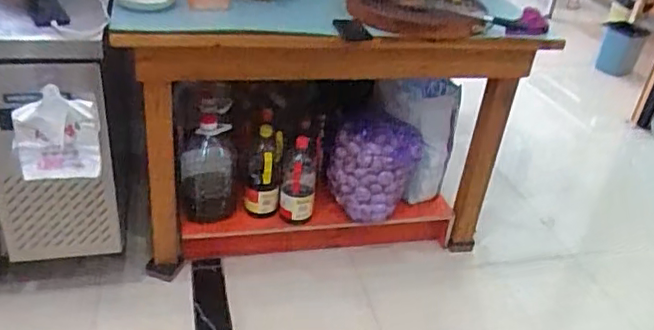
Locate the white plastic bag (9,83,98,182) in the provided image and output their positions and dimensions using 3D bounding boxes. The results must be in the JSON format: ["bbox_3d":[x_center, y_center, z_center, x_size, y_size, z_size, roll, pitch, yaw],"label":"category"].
[{"bbox_3d":[-0.646,-0.067,1.449,0.188,0.226,0.028,-1,33,-12],"label":"white plastic bag"}]

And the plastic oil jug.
[{"bbox_3d":[-0.367,0.021,1.886,0.134,0.338,0.135,-16,39,-32],"label":"plastic oil jug"}]

